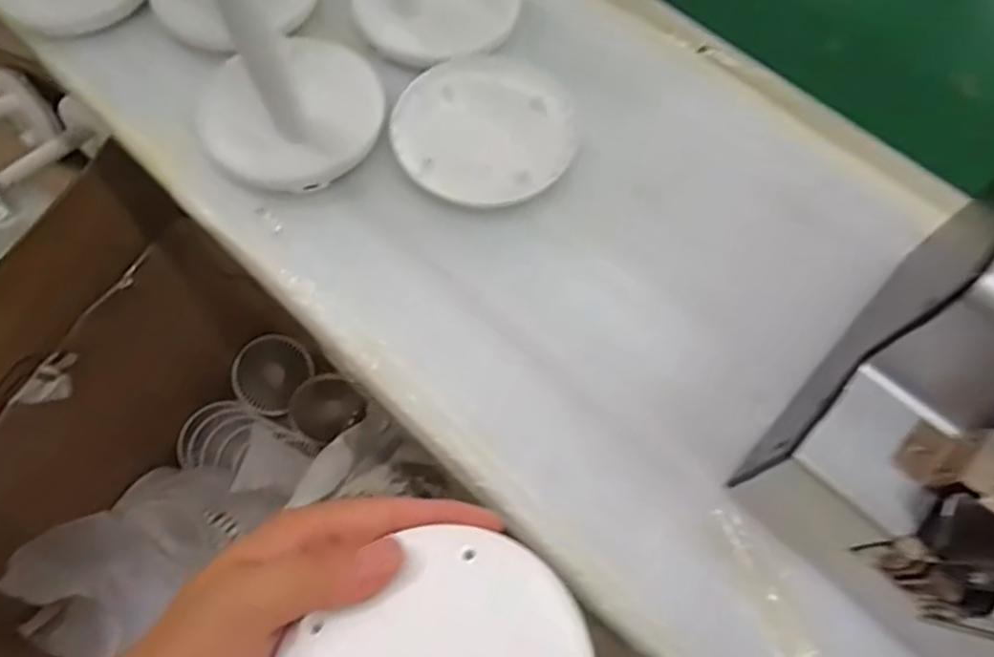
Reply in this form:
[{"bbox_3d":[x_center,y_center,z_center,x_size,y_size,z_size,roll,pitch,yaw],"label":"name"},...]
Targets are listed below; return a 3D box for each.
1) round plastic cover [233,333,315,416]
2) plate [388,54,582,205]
[{"bbox_3d":[-0.366,0.073,1.035,0.109,0.010,0.123,38,78,-16],"label":"round plastic cover"},{"bbox_3d":[-0.006,-0.123,0.391,0.105,0.007,0.112,0,66,-1],"label":"plate"}]

